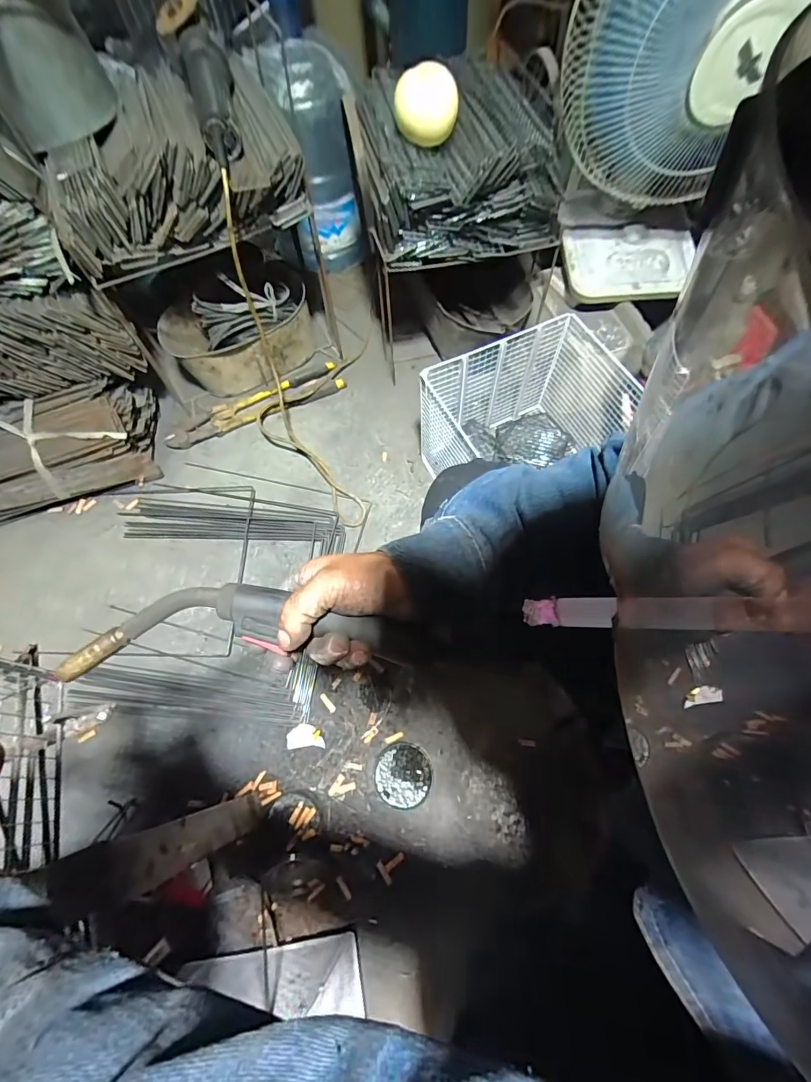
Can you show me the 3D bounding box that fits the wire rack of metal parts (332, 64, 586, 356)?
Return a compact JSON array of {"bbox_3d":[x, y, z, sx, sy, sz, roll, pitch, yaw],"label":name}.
[{"bbox_3d":[0.081,-0.667,0.771,0.328,0.172,0.268,-14,68,-3],"label":"wire rack of metal parts"}]

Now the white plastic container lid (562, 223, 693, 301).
[{"bbox_3d":[0.438,-0.546,0.839,0.249,0.042,0.141,5,89,5],"label":"white plastic container lid"}]

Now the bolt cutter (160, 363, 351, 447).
[{"bbox_3d":[-0.354,-0.318,1.019,0.430,0.030,0.090,-27,69,-8],"label":"bolt cutter"}]

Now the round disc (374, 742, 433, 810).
[{"bbox_3d":[-0.002,0.385,0.708,0.090,0.040,0.092,-1,68,2],"label":"round disc"}]

